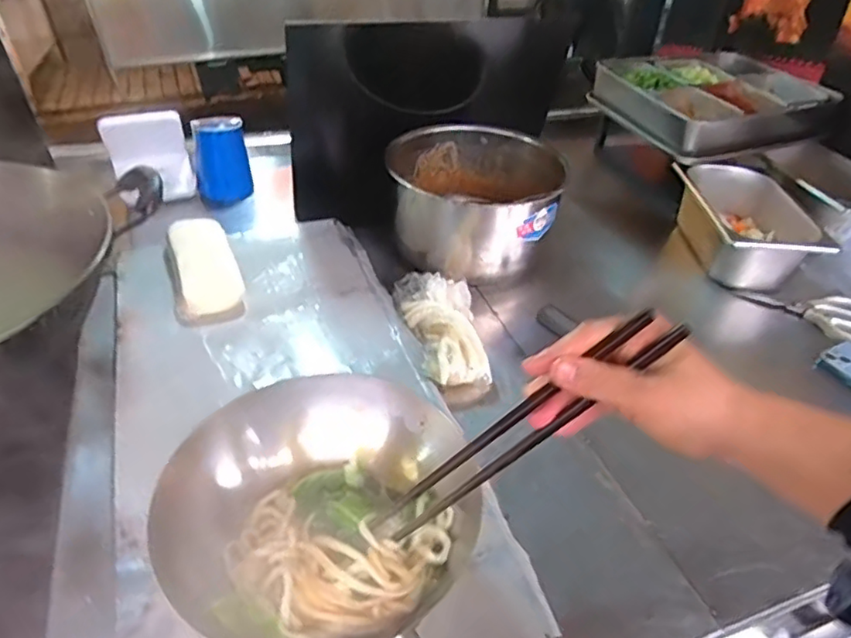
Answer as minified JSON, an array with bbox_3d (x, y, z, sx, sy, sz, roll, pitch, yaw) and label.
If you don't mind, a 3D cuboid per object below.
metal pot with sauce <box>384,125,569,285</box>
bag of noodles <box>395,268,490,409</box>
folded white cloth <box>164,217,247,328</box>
[{"bbox_3d":[0.068,-0.175,0.876,0.241,0.126,0.229,-1,38,1],"label":"metal pot with sauce"},{"bbox_3d":[0.020,0.008,0.751,0.088,0.066,0.203,-7,39,-7],"label":"bag of noodles"},{"bbox_3d":[-0.289,-0.067,0.787,0.084,0.032,0.193,-16,53,-17],"label":"folded white cloth"}]

